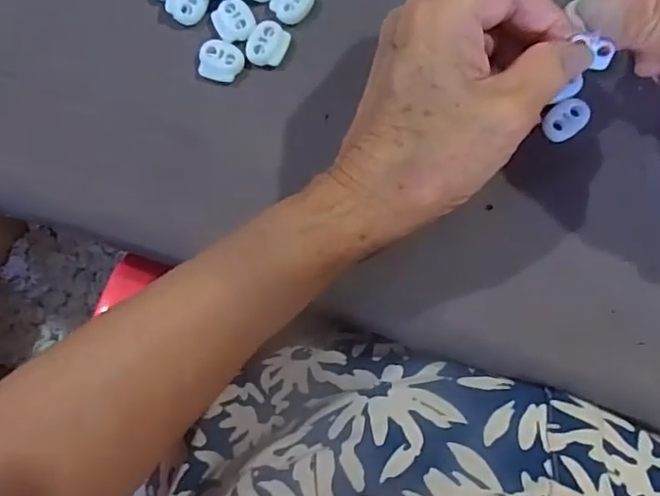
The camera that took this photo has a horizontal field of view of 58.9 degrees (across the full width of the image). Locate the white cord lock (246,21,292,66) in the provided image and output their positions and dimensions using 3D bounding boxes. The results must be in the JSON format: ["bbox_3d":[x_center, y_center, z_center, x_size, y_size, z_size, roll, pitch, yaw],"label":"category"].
[{"bbox_3d":[-0.031,-0.100,0.284,0.019,0.004,0.022,28,84,8],"label":"white cord lock"}]

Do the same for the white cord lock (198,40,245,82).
[{"bbox_3d":[-0.053,-0.092,0.285,0.022,0.004,0.019,15,82,7],"label":"white cord lock"}]

